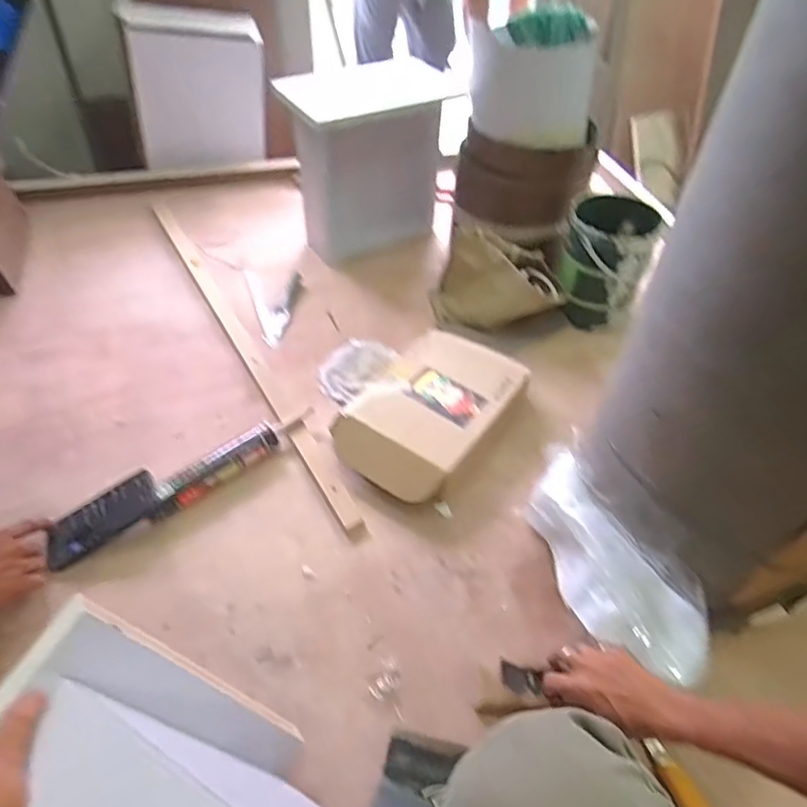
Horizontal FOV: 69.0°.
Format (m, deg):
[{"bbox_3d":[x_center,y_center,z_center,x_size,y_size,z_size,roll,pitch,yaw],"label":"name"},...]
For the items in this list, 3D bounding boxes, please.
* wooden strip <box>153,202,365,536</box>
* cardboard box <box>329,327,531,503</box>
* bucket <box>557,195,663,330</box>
[{"bbox_3d":[-0.325,-0.139,1.150,0.036,0.031,0.989,-23,53,-21],"label":"wooden strip"},{"bbox_3d":[0.047,0.011,1.003,0.220,0.075,0.331,29,53,22],"label":"cardboard box"},{"bbox_3d":[0.391,-0.276,1.156,0.162,0.201,0.138,15,49,11],"label":"bucket"}]

